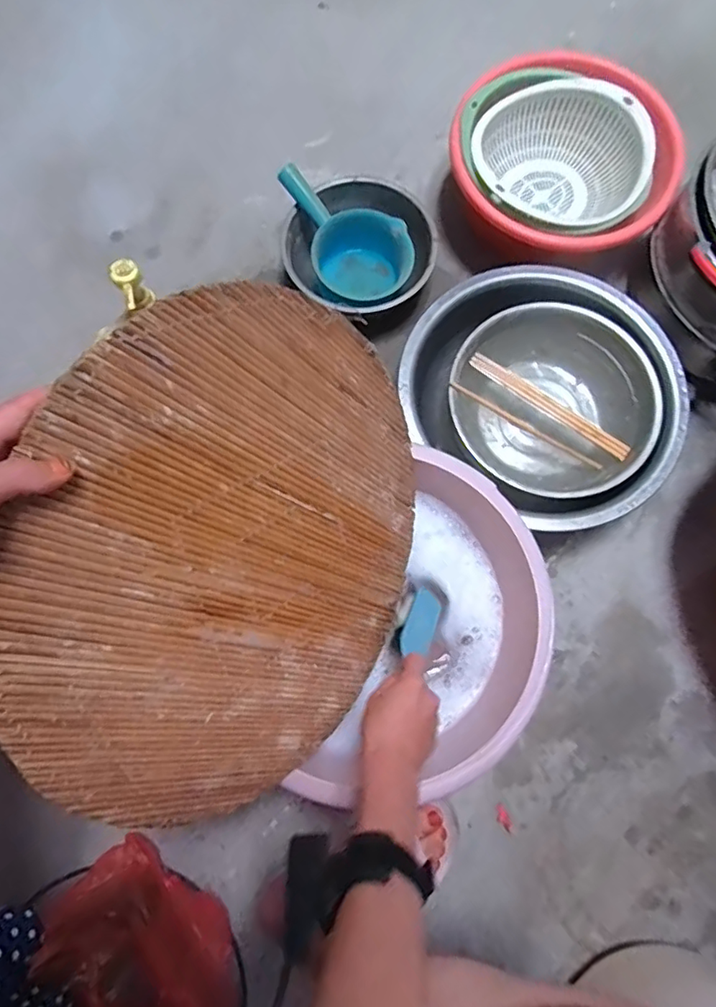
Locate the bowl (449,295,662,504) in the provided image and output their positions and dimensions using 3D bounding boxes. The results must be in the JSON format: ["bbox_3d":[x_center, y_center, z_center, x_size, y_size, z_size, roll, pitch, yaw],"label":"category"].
[{"bbox_3d":[0.252,-0.129,0.741,0.239,0.101,0.258,0,76,-1],"label":"bowl"}]

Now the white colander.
[{"bbox_3d":[0.287,-0.501,0.804,0.235,0.099,0.212,10,77,2],"label":"white colander"}]

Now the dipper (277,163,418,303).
[{"bbox_3d":[-0.004,-0.380,0.791,0.125,0.108,0.199,-30,79,-7],"label":"dipper"}]

